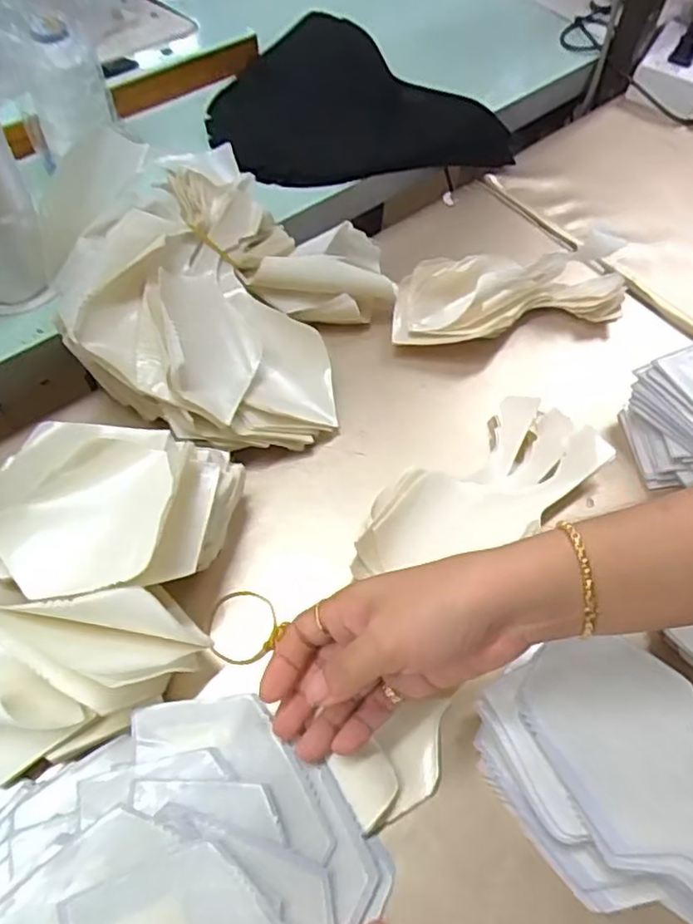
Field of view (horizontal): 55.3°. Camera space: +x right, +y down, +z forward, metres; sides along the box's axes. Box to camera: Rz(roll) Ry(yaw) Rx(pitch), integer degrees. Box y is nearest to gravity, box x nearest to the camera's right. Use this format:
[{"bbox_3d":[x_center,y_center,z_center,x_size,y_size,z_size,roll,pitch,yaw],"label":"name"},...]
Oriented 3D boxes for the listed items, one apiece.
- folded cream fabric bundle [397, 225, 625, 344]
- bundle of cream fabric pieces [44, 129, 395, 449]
[{"bbox_3d":[0.134,-0.137,0.532,0.197,0.050,0.077,-4,60,-6],"label":"folded cream fabric bundle"},{"bbox_3d":[-0.096,-0.119,0.479,0.223,0.096,0.211,17,60,6],"label":"bundle of cream fabric pieces"}]

